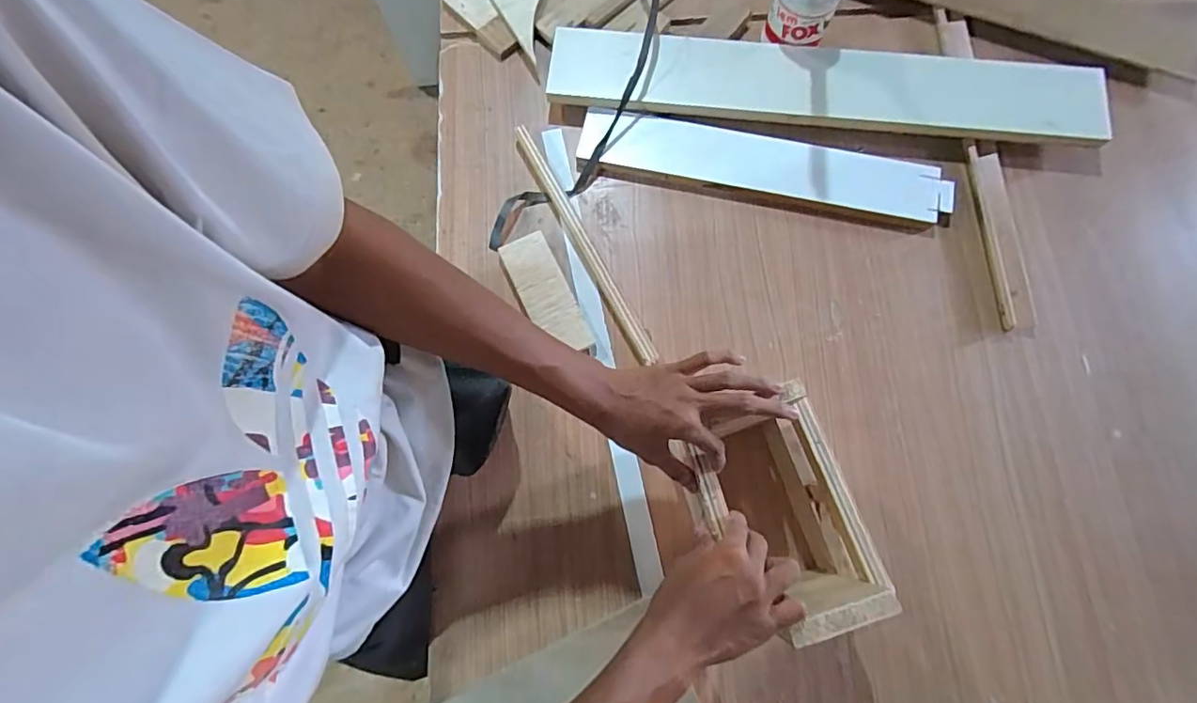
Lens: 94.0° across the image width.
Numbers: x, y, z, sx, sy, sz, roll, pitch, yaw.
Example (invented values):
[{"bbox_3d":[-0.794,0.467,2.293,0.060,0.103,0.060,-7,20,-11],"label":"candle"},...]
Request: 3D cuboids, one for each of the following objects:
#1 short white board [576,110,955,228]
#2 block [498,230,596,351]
[{"bbox_3d":[0.208,-0.235,0.723,0.464,0.022,0.083,10,76,4],"label":"short white board"},{"bbox_3d":[-0.066,-0.069,0.686,0.061,0.019,0.156,-26,77,-5],"label":"block"}]

